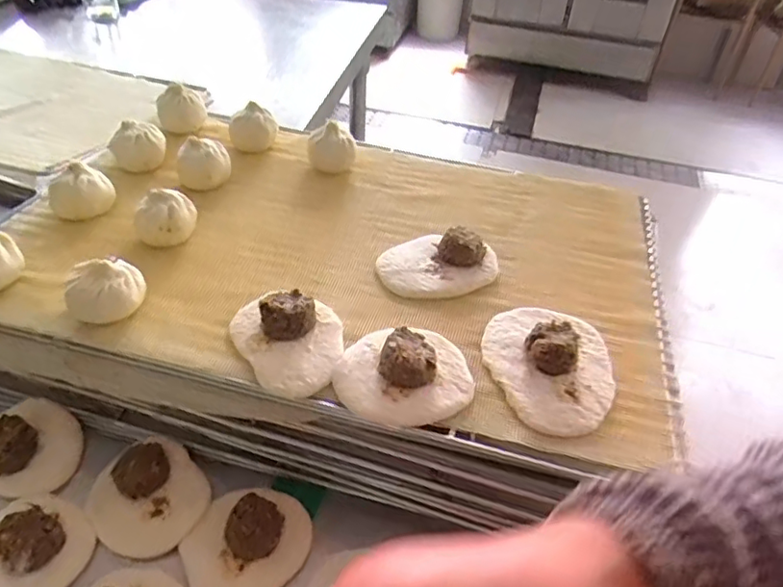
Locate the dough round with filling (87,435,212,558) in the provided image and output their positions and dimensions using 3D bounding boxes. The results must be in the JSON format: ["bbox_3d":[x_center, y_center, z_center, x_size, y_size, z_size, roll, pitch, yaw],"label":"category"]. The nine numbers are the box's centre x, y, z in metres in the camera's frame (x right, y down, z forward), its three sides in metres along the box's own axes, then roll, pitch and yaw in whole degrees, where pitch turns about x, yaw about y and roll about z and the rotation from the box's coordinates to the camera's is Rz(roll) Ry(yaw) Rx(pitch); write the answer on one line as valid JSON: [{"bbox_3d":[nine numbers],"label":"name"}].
[{"bbox_3d":[-0.185,0.148,0.452,0.085,0.027,0.083,4,40,-3],"label":"dough round with filling"}]

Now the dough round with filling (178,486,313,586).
[{"bbox_3d":[-0.104,0.173,0.431,0.091,0.027,0.082,-17,46,-25],"label":"dough round with filling"}]

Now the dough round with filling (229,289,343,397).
[{"bbox_3d":[-0.077,0.032,0.437,0.081,0.027,0.084,3,40,-3],"label":"dough round with filling"}]

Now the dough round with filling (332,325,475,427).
[{"bbox_3d":[0.011,0.048,0.426,0.095,0.027,0.084,5,40,0],"label":"dough round with filling"}]

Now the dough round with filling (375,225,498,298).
[{"bbox_3d":[0.043,-0.032,0.529,0.101,0.030,0.085,12,40,8],"label":"dough round with filling"}]

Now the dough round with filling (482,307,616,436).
[{"bbox_3d":[0.120,0.047,0.445,0.094,0.029,0.122,7,40,3],"label":"dough round with filling"}]

